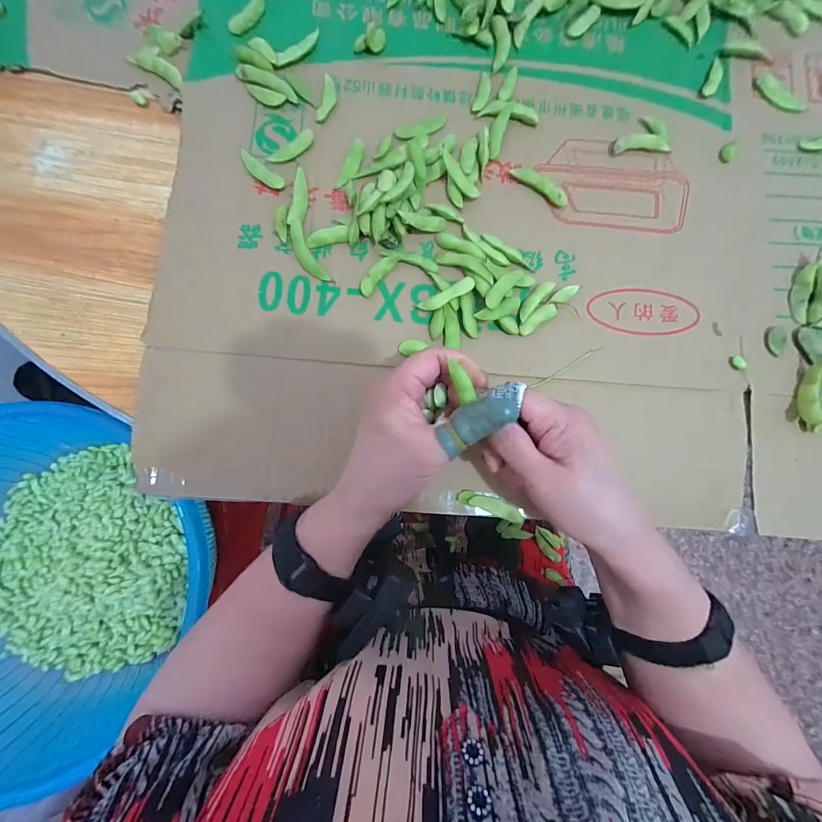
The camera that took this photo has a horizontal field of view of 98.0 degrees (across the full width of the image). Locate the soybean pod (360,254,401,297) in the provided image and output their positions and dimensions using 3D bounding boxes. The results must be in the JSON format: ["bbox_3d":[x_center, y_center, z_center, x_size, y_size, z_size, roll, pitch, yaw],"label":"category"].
[{"bbox_3d":[-0.028,-0.116,0.304,0.012,0.009,0.043,40,85,3],"label":"soybean pod"}]

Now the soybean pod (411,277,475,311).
[{"bbox_3d":[0.028,-0.095,0.300,0.053,0.013,0.013,-26,85,-3],"label":"soybean pod"}]

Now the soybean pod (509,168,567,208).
[{"bbox_3d":[0.115,-0.199,0.317,0.055,0.012,0.011,37,85,3],"label":"soybean pod"}]

